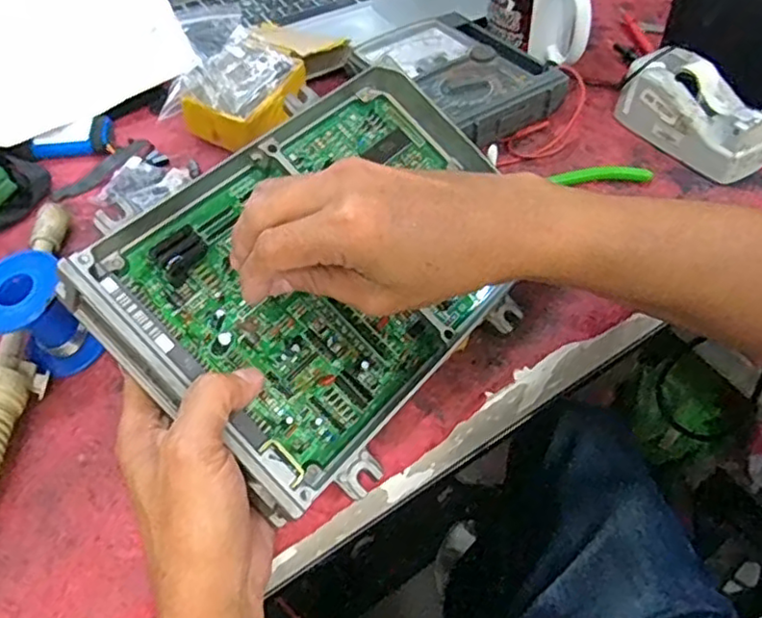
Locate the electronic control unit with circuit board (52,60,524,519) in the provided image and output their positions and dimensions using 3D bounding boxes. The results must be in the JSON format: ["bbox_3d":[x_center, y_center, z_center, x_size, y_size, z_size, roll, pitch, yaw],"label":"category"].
[{"bbox_3d":[-0.021,-0.026,0.363,0.182,0.029,0.243,46,62,1],"label":"electronic control unit with circuit board"}]

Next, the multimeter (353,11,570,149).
[{"bbox_3d":[0.066,-0.202,0.559,0.129,0.033,0.159,-29,56,-21],"label":"multimeter"}]

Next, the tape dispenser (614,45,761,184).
[{"bbox_3d":[0.242,-0.151,0.502,0.048,0.056,0.118,-27,55,-20],"label":"tape dispenser"}]

